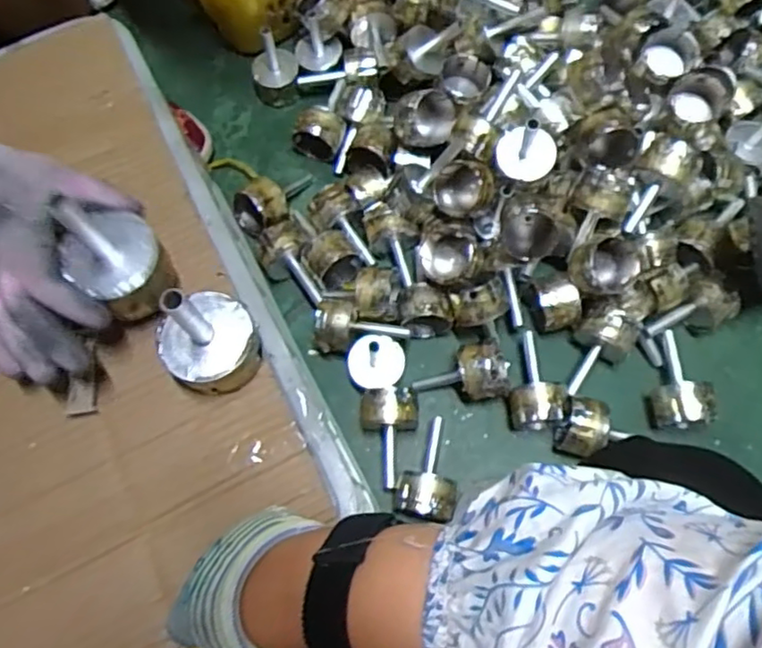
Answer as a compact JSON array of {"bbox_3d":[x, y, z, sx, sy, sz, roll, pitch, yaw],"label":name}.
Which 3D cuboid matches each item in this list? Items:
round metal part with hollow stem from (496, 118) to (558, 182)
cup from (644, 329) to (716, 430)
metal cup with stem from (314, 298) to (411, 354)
[{"bbox_3d":[0.154,-0.191,0.655,0.061,0.077,0.051,18,74,8],"label":"round metal part with hollow stem"},{"bbox_3d":[0.327,0.060,0.706,0.055,0.048,0.107,-6,72,1],"label":"cup"},{"bbox_3d":[-0.023,0.013,0.738,0.108,0.062,0.058,16,74,7],"label":"metal cup with stem"}]

